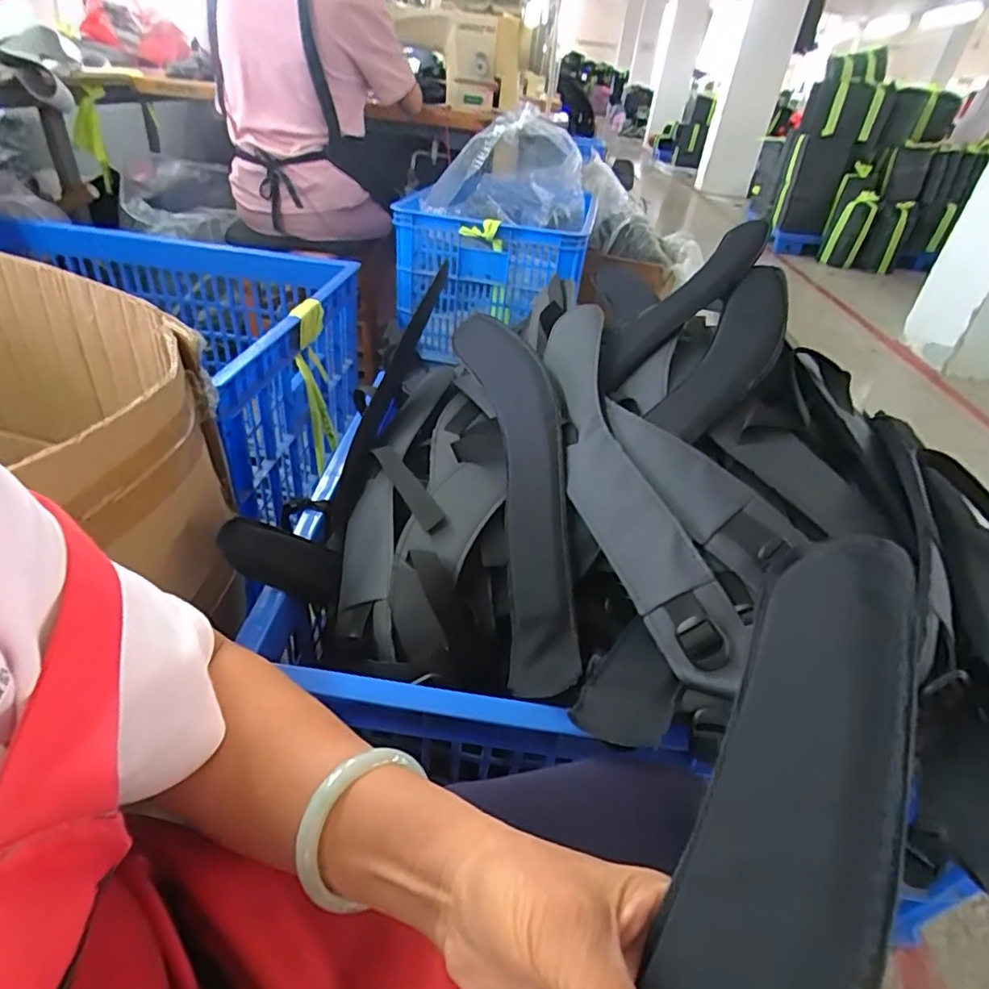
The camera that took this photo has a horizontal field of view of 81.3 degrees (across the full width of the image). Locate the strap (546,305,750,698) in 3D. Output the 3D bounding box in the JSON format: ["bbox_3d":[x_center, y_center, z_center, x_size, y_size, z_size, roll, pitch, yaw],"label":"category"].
[{"bbox_3d":[0.116,-0.036,0.563,0.083,0.058,0.468,-3,52,-13],"label":"strap"}]

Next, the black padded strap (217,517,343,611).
[{"bbox_3d":[-0.210,0.063,0.579,0.012,0.138,0.075,-30,45,22],"label":"black padded strap"}]

